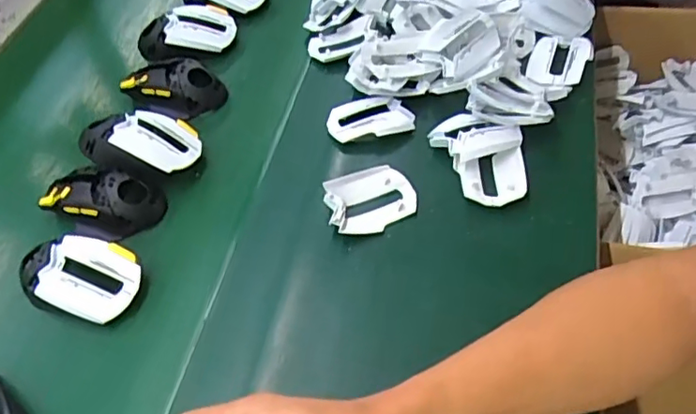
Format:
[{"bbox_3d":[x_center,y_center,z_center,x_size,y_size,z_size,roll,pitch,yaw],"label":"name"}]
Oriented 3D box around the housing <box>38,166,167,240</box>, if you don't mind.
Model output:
[{"bbox_3d":[-0.229,-0.006,0.553,0.113,0.036,0.056,9,55,15],"label":"housing"}]

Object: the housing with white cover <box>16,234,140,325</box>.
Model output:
[{"bbox_3d":[-0.229,0.059,0.499,0.106,0.032,0.062,10,56,15],"label":"housing with white cover"}]

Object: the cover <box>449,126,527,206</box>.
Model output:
[{"bbox_3d":[0.127,-0.042,0.538,0.064,0.019,0.083,1,54,9],"label":"cover"}]

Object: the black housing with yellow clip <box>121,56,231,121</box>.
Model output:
[{"bbox_3d":[-0.193,-0.131,0.646,0.114,0.033,0.066,12,56,17],"label":"black housing with yellow clip"}]

